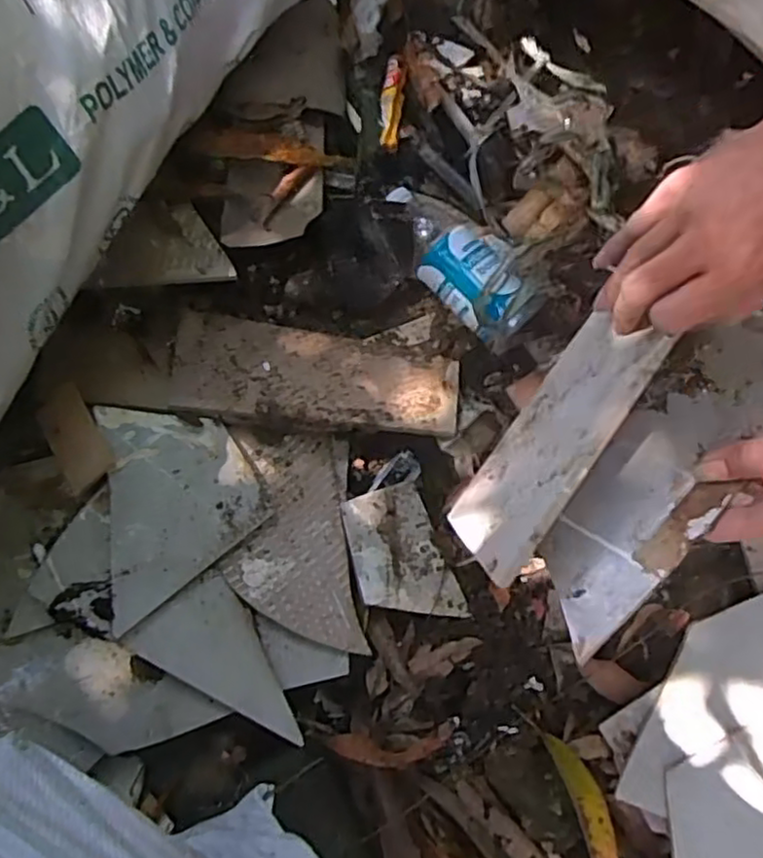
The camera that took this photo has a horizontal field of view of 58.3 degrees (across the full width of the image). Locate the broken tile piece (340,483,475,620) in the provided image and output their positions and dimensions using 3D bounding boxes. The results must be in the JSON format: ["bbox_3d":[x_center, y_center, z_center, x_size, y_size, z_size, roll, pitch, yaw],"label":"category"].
[{"bbox_3d":[0.019,0.130,0.697,0.098,0.005,0.142,-15,80,-21],"label":"broken tile piece"}]

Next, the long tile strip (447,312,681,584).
[{"bbox_3d":[0.117,0.008,0.486,0.009,0.118,0.189,30,97,-17],"label":"long tile strip"}]

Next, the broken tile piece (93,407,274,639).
[{"bbox_3d":[-0.180,0.069,0.635,0.139,0.004,0.192,-6,72,-22],"label":"broken tile piece"}]

